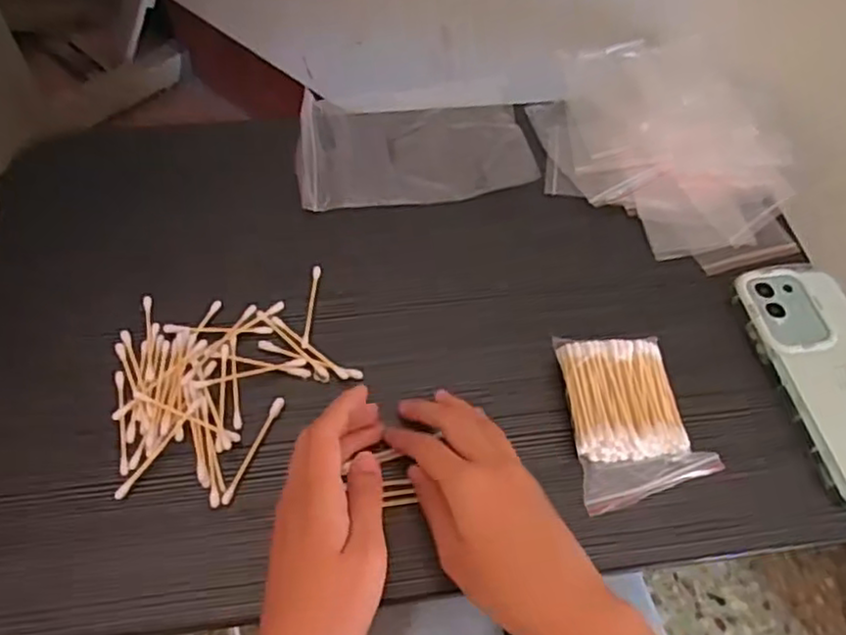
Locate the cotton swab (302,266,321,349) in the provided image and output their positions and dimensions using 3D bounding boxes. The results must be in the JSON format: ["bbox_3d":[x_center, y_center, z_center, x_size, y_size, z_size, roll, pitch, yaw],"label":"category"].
[{"bbox_3d":[-0.076,-0.007,0.470,0.005,0.007,0.067,3,56,-1],"label":"cotton swab"}]

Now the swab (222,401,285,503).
[{"bbox_3d":[-0.100,0.078,0.411,0.007,0.005,0.069,18,57,9],"label":"swab"}]

